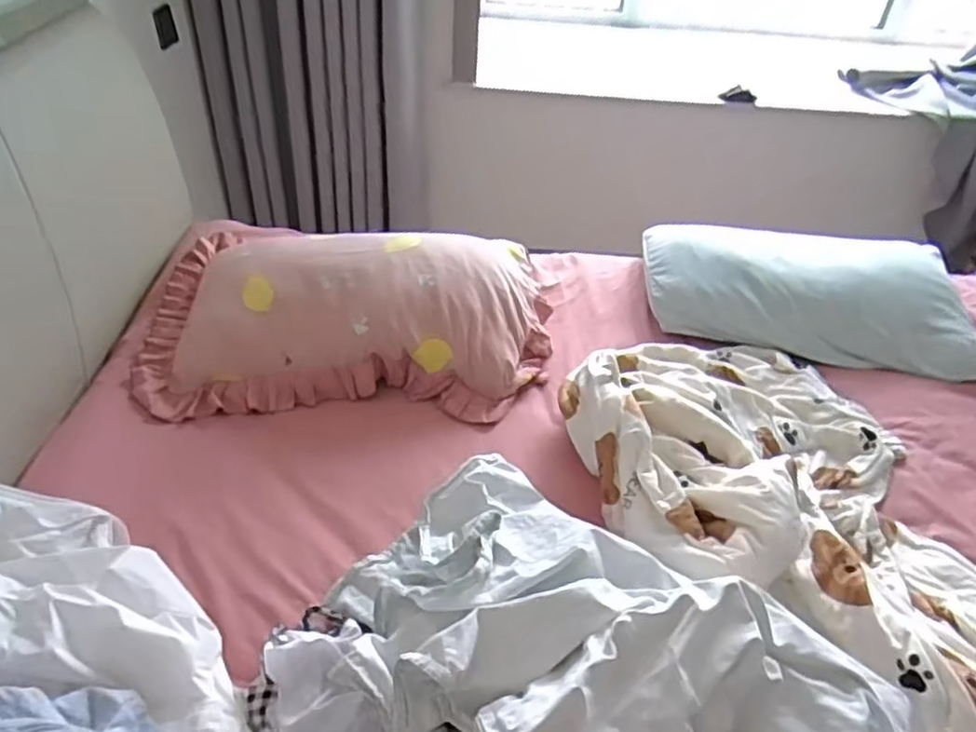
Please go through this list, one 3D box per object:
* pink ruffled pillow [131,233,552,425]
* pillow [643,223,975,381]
[{"bbox_3d":[-0.244,-0.131,1.267,0.718,0.142,0.508,2,40,-3],"label":"pink ruffled pillow"},{"bbox_3d":[0.660,-0.180,1.441,0.658,0.110,0.351,7,40,3],"label":"pillow"}]

